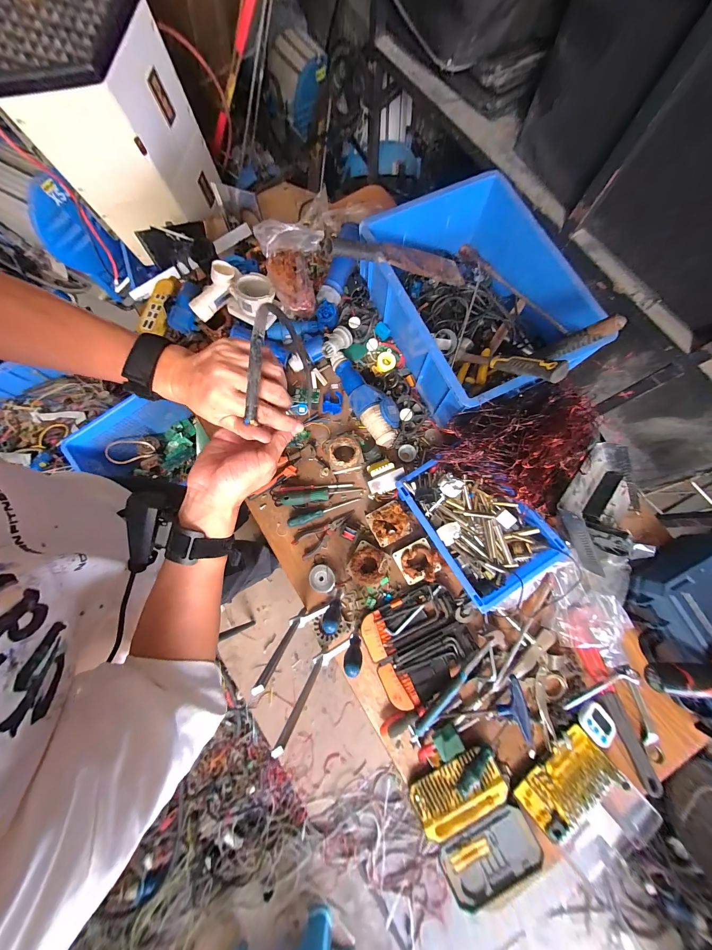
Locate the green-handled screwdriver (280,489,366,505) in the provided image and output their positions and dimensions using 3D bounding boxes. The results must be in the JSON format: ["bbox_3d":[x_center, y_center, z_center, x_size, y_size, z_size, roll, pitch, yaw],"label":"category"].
[{"bbox_3d":[-0.078,0.048,0.720,0.195,0.029,0.029,-6,79,-15],"label":"green-handled screwdriver"}]

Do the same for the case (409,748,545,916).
[{"bbox_3d":[0.238,0.698,0.595,0.188,0.028,0.248,-30,81,-6],"label":"case"}]

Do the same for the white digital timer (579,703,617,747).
[{"bbox_3d":[0.496,0.510,0.620,0.061,0.020,0.081,-36,81,-7],"label":"white digital timer"}]

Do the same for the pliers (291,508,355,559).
[{"bbox_3d":[-0.072,0.132,0.713,0.155,0.014,0.060,-34,81,-7],"label":"pliers"}]

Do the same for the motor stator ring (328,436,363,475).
[{"bbox_3d":[-0.025,-0.049,0.723,0.076,0.056,0.080,0,79,-1],"label":"motor stator ring"}]

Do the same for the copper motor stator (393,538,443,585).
[{"bbox_3d":[0.140,0.195,0.673,0.089,0.054,0.089,-29,81,-6],"label":"copper motor stator"}]

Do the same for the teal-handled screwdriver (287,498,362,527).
[{"bbox_3d":[-0.075,0.085,0.720,0.177,0.018,0.025,-21,80,-4],"label":"teal-handled screwdriver"}]

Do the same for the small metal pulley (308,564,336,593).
[{"bbox_3d":[-0.077,0.237,0.690,0.057,0.023,0.062,0,79,-1],"label":"small metal pulley"}]

